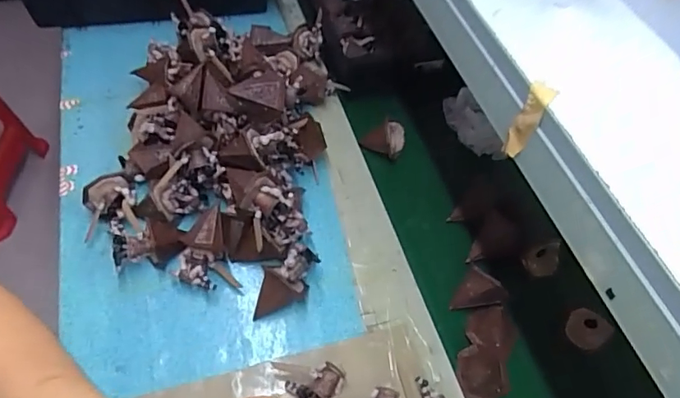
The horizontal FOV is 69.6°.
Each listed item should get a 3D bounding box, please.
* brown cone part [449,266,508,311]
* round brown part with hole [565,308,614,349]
[{"bbox_3d":[0.178,0.121,0.621,0.054,0.055,0.046,29,58,15],"label":"brown cone part"},{"bbox_3d":[0.313,0.166,0.619,0.049,0.051,0.004,23,18,18],"label":"round brown part with hole"}]

